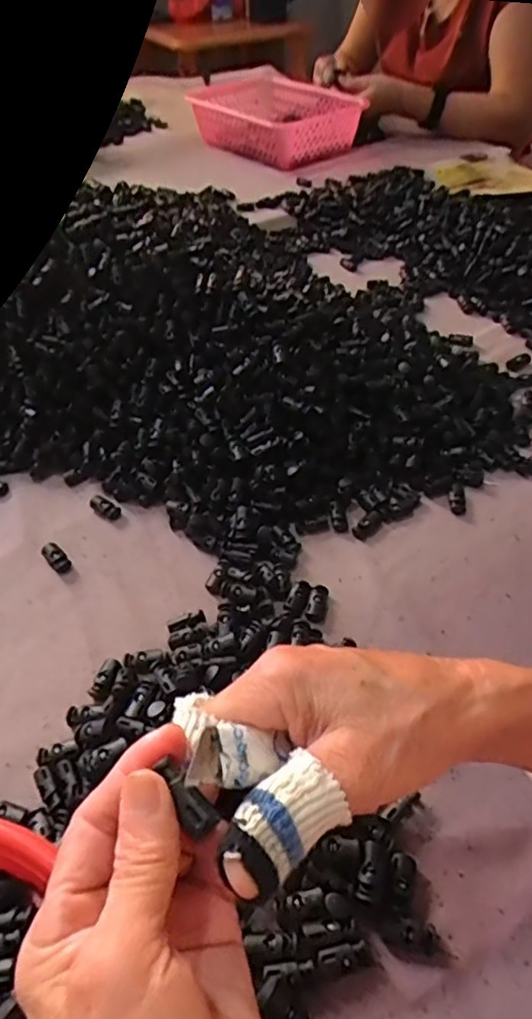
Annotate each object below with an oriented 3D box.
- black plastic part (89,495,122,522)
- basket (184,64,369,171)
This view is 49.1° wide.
[{"bbox_3d":[-0.138,-0.002,0.501,0.031,0.005,0.015,32,56,12],"label":"black plastic part"},{"bbox_3d":[0.000,-0.716,1.070,0.205,0.078,0.339,-27,53,-21],"label":"basket"}]

